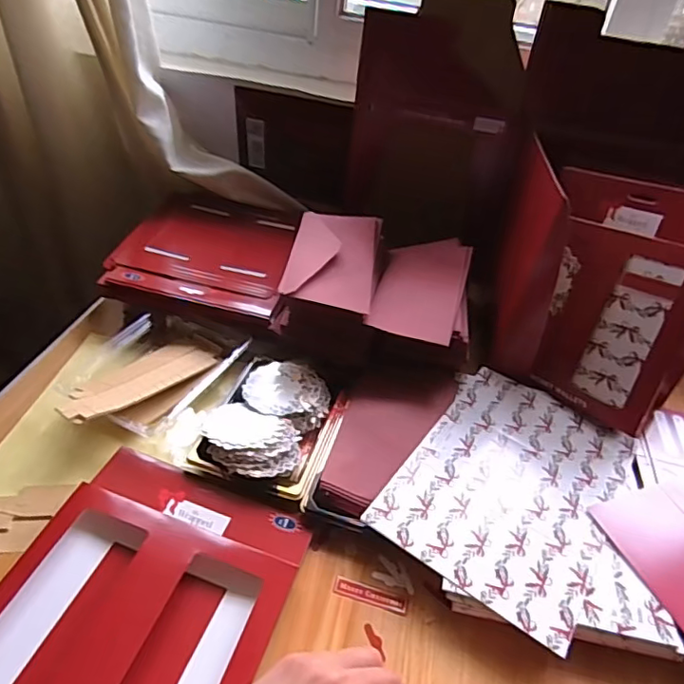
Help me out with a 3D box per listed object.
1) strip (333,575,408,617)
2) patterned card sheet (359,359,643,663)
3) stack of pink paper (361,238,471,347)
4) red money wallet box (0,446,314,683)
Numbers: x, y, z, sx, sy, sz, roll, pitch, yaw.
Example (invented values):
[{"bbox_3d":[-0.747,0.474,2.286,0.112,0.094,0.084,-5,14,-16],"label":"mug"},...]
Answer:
[{"bbox_3d":[0.023,0.202,0.440,0.058,0.004,0.015,16,42,9],"label":"strip"},{"bbox_3d":[0.160,0.125,0.510,0.170,0.004,0.256,28,43,23],"label":"patterned card sheet"},{"bbox_3d":[0.095,-0.065,0.635,0.105,0.026,0.179,13,42,6],"label":"stack of pink paper"},{"bbox_3d":[-0.148,0.188,0.400,0.193,0.014,0.231,17,43,10],"label":"red money wallet box"}]

